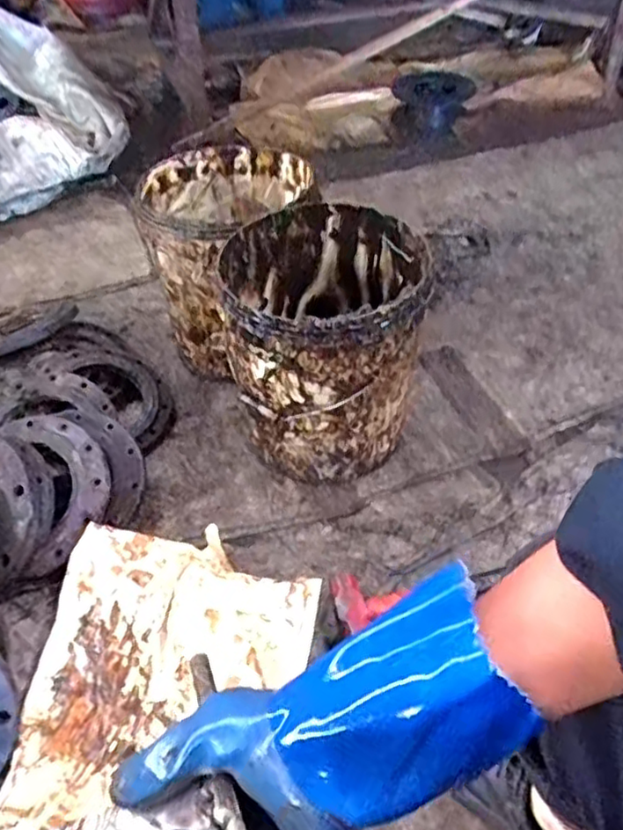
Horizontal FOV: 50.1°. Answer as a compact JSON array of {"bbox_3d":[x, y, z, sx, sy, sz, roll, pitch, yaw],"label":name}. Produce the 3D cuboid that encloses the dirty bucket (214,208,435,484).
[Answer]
[{"bbox_3d":[0.021,-0.114,1.036,0.279,0.306,0.298,-1,45,1],"label":"dirty bucket"}]

